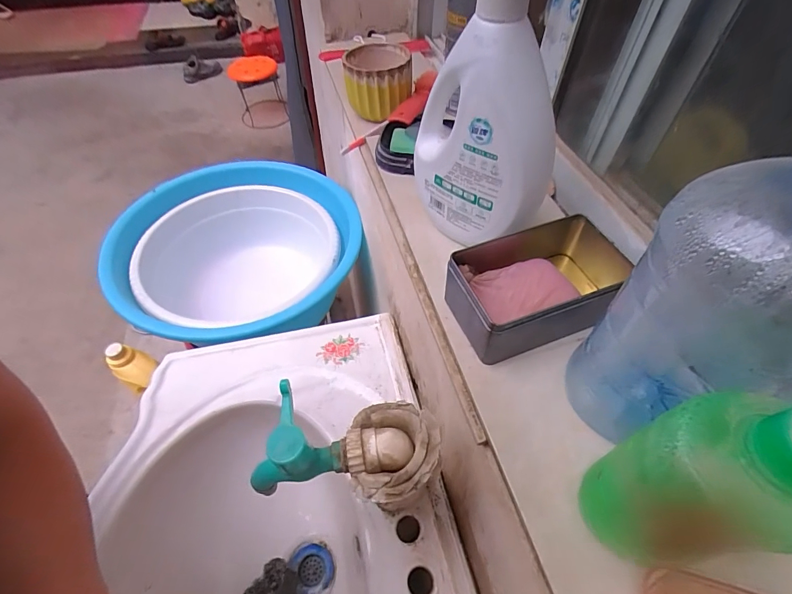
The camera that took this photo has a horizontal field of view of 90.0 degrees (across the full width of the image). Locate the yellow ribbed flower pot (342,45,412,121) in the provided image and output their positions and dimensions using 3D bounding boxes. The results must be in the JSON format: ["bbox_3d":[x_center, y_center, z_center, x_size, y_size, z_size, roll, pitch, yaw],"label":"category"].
[{"bbox_3d":[-0.024,-0.305,0.571,0.091,0.074,0.094,0,53,-1],"label":"yellow ribbed flower pot"}]

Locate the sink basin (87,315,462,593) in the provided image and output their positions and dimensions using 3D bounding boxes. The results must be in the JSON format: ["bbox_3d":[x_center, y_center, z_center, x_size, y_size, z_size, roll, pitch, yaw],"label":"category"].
[{"bbox_3d":[-0.125,0.323,0.462,0.368,0.144,0.570,-11,54,-9],"label":"sink basin"}]

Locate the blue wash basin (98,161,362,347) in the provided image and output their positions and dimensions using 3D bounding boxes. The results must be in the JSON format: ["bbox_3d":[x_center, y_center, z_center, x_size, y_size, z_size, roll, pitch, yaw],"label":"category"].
[{"bbox_3d":[-0.320,-0.066,0.815,0.449,0.183,0.435,0,53,-1],"label":"blue wash basin"}]

